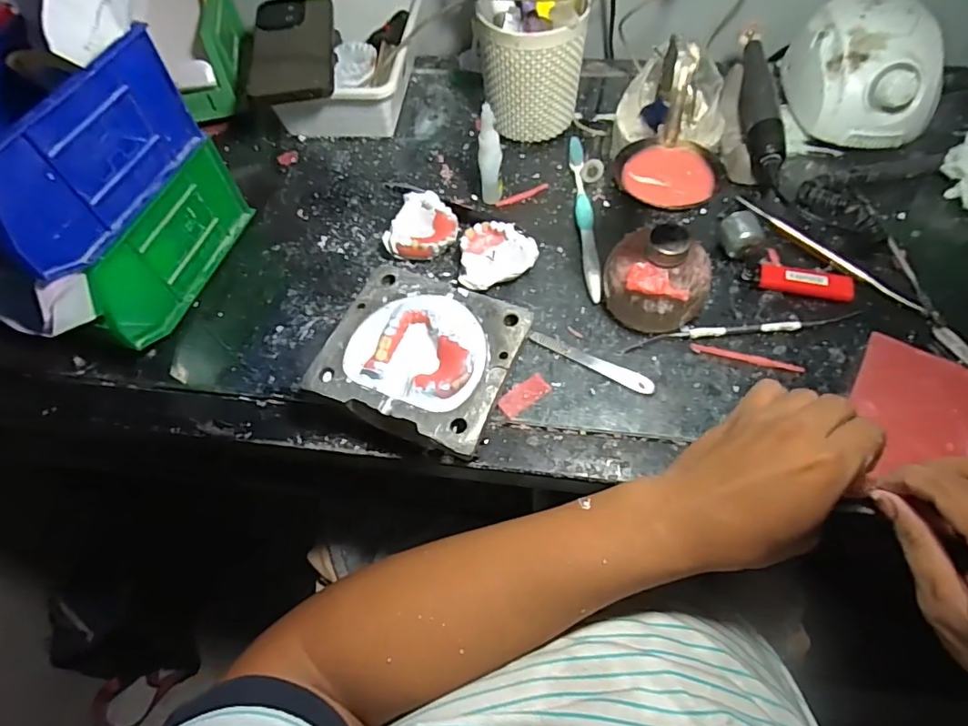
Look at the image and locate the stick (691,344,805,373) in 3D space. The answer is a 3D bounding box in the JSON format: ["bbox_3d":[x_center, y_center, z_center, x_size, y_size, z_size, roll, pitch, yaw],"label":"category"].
[{"bbox_3d":[0.197,-0.004,0.391,0.079,0.004,0.008,13,64,11],"label":"stick"}]

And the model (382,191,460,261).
[{"bbox_3d":[-0.050,-0.117,0.457,0.056,0.026,0.066,16,64,12],"label":"model"}]

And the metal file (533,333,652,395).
[{"bbox_3d":[0.080,-0.001,0.391,0.098,0.004,0.013,25,66,16],"label":"metal file"}]

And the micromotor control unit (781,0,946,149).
[{"bbox_3d":[0.356,-0.273,0.484,0.100,0.080,0.134,0,62,4],"label":"micromotor control unit"}]

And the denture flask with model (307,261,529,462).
[{"bbox_3d":[-0.043,0.000,0.376,0.126,0.044,0.113,20,65,14],"label":"denture flask with model"}]

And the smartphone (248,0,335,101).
[{"bbox_3d":[-0.189,-0.315,0.513,0.077,0.011,0.168,-8,60,-2],"label":"smartphone"}]

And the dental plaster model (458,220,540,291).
[{"bbox_3d":[0.013,-0.088,0.437,0.062,0.026,0.057,1,62,4],"label":"dental plaster model"}]

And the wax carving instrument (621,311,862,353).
[{"bbox_3d":[0.198,-0.025,0.399,0.181,0.008,0.011,-6,62,1],"label":"wax carving instrument"}]

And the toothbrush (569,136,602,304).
[{"bbox_3d":[0.089,-0.132,0.462,0.015,0.015,0.185,-2,62,3],"label":"toothbrush"}]

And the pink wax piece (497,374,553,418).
[{"bbox_3d":[0.029,0.023,0.381,0.040,0.004,0.018,-34,65,-13],"label":"pink wax piece"}]

